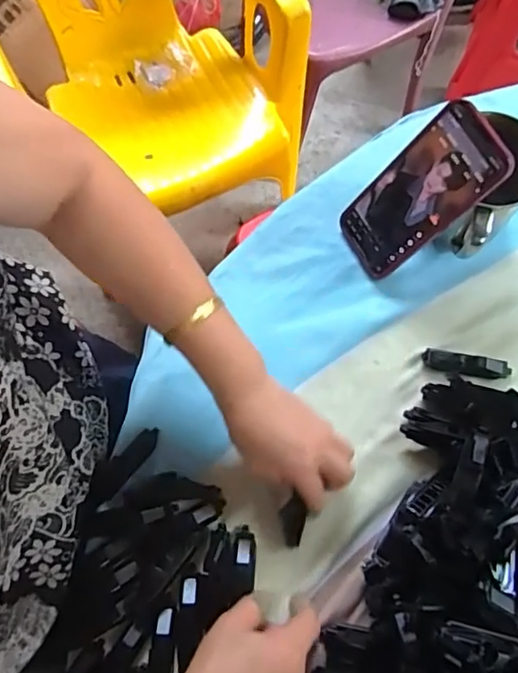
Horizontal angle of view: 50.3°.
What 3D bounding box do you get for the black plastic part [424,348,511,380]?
[{"bbox_3d":[0.191,0.026,0.504,0.079,0.017,0.019,10,75,2],"label":"black plastic part"}]

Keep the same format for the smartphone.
[{"bbox_3d":[0.138,-0.121,0.484,0.011,0.162,0.074,-20,74,-41],"label":"smartphone"}]

